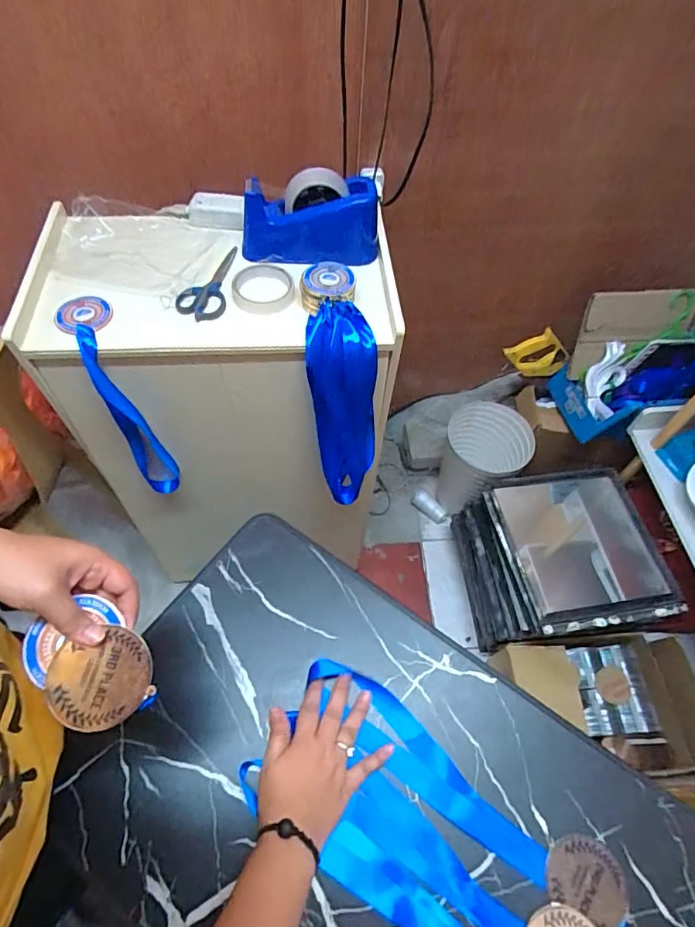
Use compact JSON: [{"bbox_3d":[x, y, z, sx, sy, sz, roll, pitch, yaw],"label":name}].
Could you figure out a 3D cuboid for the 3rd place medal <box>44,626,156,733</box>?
[{"bbox_3d":[-0.192,0.169,0.386,0.076,0.004,0.067,-18,74,-15],"label":"3rd place medal"}]

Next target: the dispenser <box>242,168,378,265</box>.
[{"bbox_3d":[-0.059,-0.371,0.743,0.202,0.117,0.071,-5,58,-6],"label":"dispenser"}]

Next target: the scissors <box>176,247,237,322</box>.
[{"bbox_3d":[-0.208,-0.270,0.734,0.065,0.015,0.170,1,58,-2],"label":"scissors"}]

